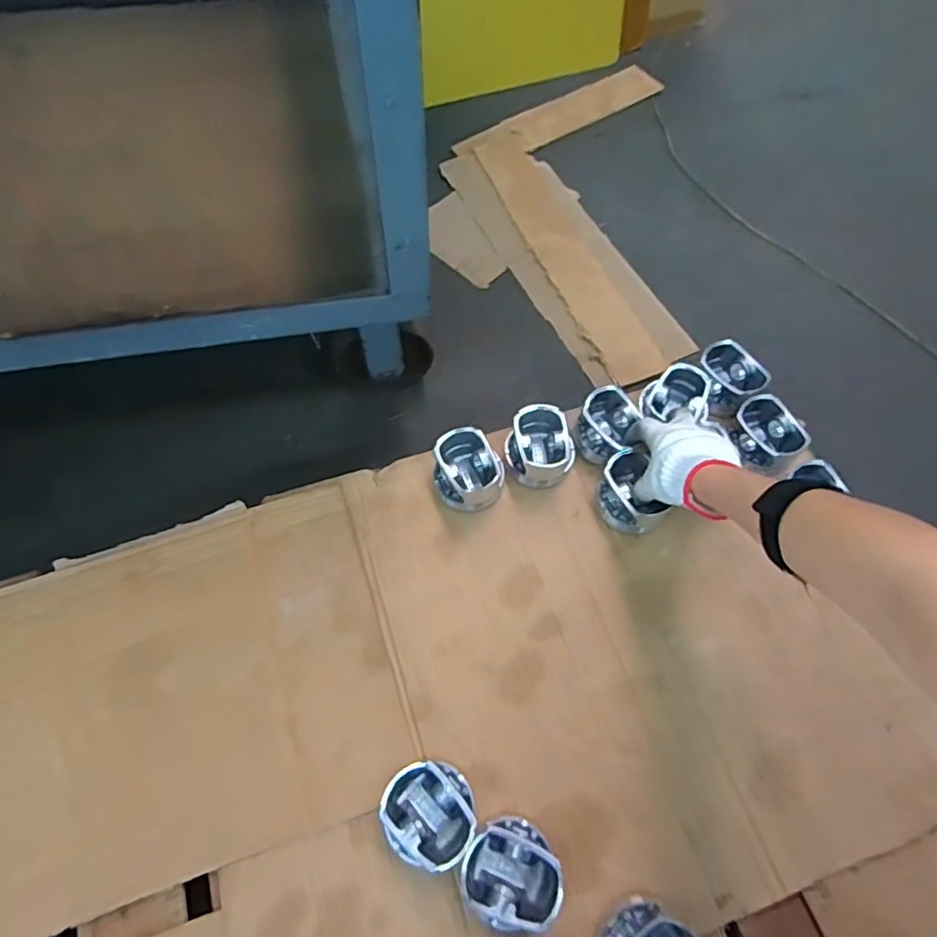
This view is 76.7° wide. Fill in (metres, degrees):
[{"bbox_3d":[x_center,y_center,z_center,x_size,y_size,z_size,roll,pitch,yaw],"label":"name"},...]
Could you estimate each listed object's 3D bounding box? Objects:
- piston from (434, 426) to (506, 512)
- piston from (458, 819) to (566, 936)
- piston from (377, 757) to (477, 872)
[{"bbox_3d":[-0.001,0.001,0.636,0.067,0.063,0.070,0,64,0],"label":"piston"},{"bbox_3d":[0.034,0.320,0.471,0.075,0.057,0.069,0,64,0],"label":"piston"},{"bbox_3d":[-0.032,0.285,0.491,0.074,0.049,0.076,-17,65,-8],"label":"piston"}]

